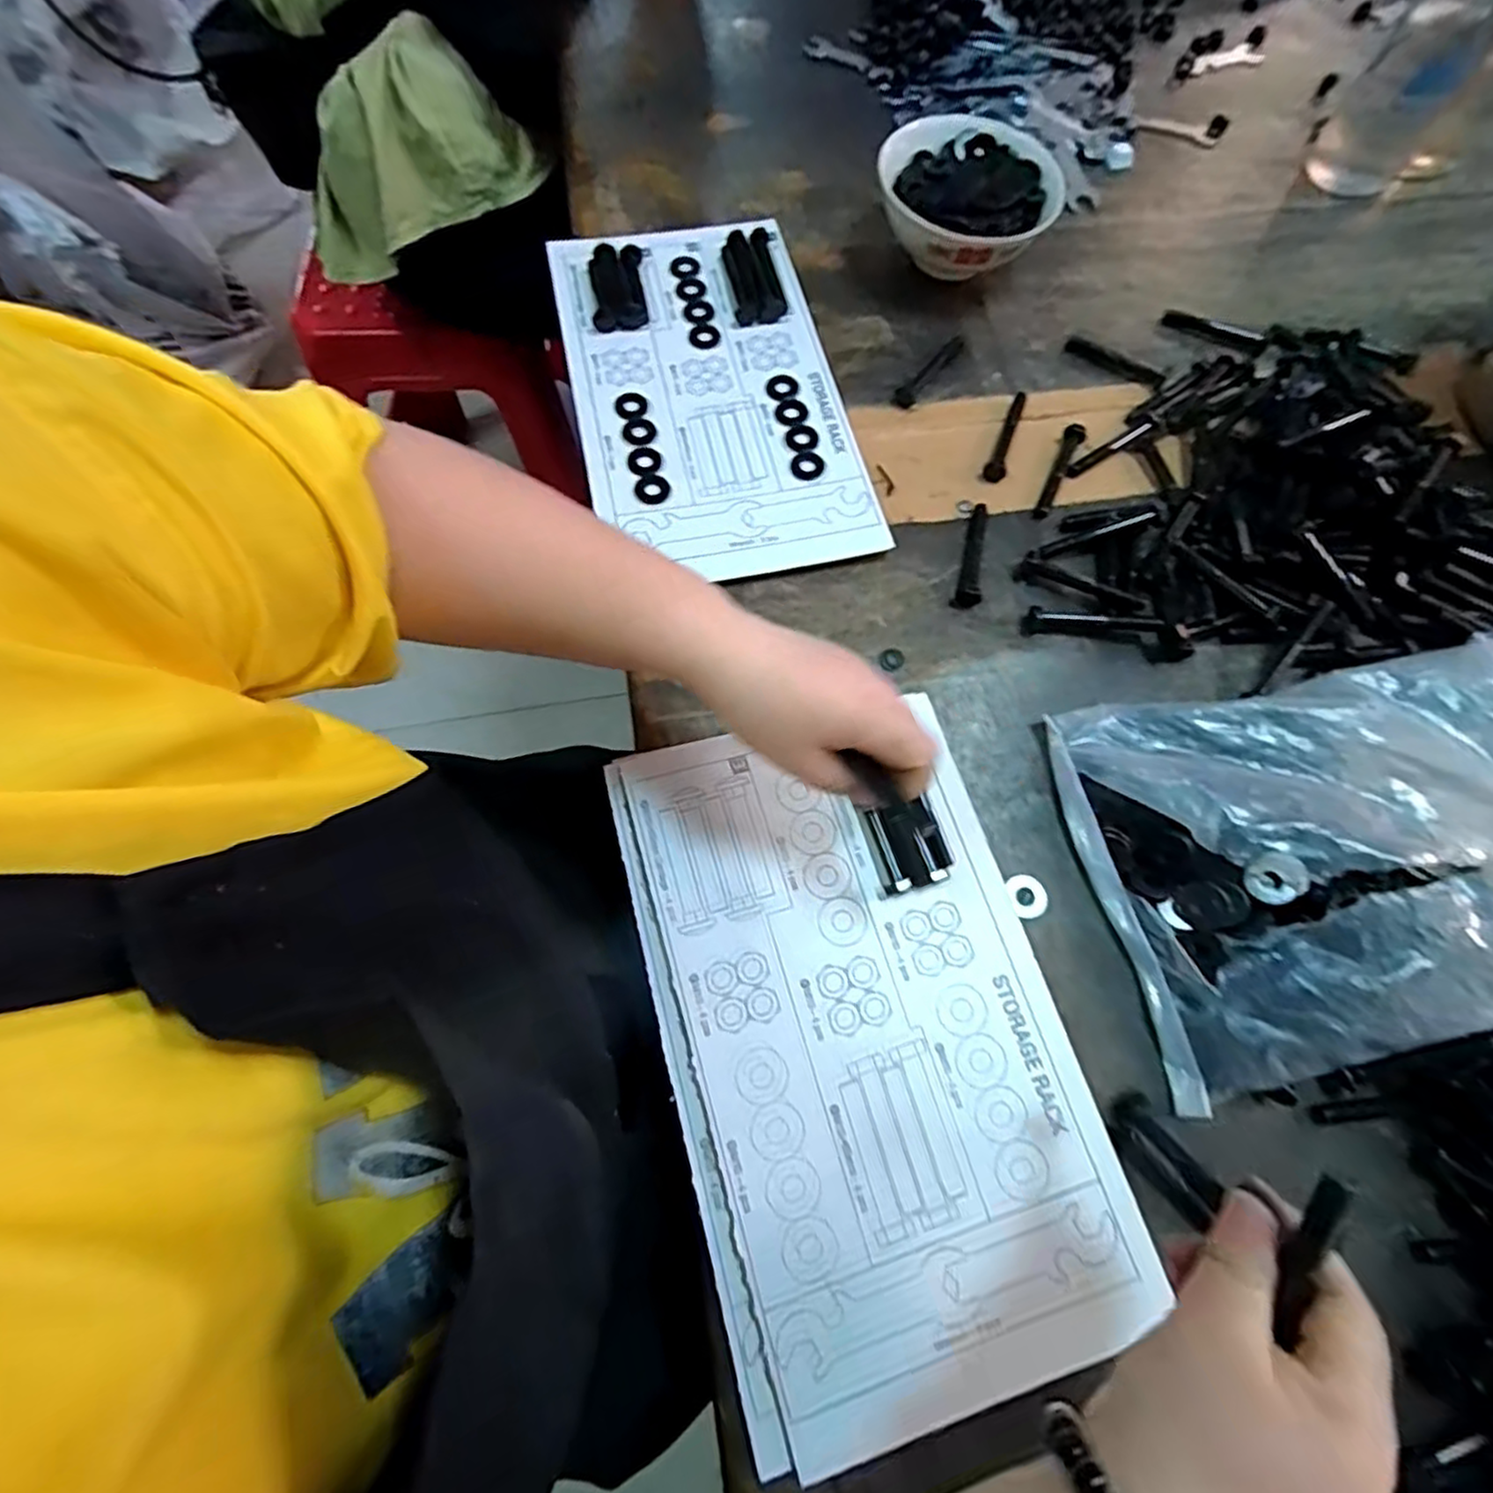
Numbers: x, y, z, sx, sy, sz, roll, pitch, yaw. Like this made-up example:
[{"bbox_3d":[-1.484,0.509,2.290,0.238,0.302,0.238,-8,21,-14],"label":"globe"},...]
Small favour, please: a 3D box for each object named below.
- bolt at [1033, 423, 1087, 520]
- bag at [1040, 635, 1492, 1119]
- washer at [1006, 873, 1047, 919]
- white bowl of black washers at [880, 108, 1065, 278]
[{"bbox_3d":[0.221,-0.196,0.487,0.014,0.011,0.081,28,71,7],"label":"bolt"},{"bbox_3d":[0.320,0.053,0.374,0.244,0.066,0.211,-12,71,-7],"label":"bag"},{"bbox_3d":[0.159,0.084,0.390,0.022,0.004,0.023,1,70,-3],"label":"washer"},{"bbox_3d":[0.172,-0.424,0.541,0.131,0.057,0.141,1,70,-3],"label":"white bowl of black washers"}]

